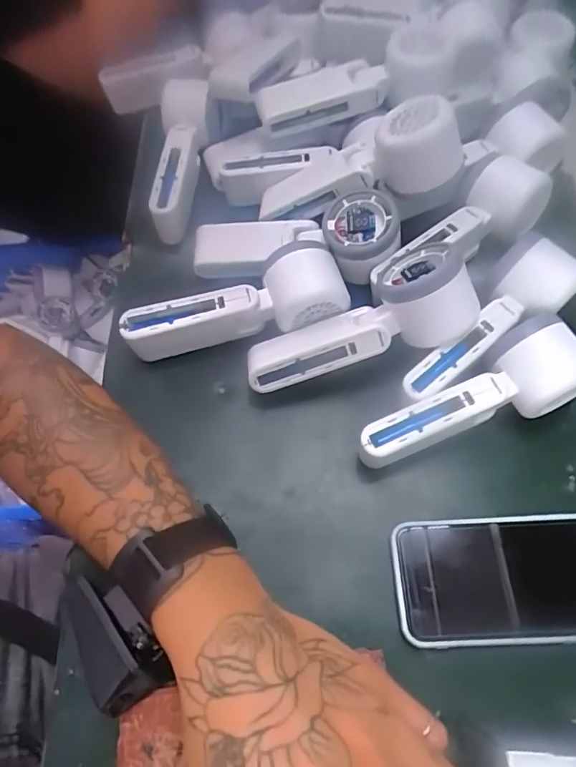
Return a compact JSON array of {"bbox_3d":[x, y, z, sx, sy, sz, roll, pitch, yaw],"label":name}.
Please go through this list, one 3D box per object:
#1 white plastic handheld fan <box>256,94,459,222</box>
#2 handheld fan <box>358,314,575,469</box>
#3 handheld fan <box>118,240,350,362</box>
[{"bbox_3d":[0.052,-0.171,0.406,0.163,0.055,0.056,-11,61,23],"label":"white plastic handheld fan"},{"bbox_3d":[0.121,0.011,0.349,0.159,0.061,0.053,-20,65,-8],"label":"handheld fan"},{"bbox_3d":[-0.041,-0.058,0.389,0.163,0.064,0.052,-11,64,-4],"label":"handheld fan"}]

